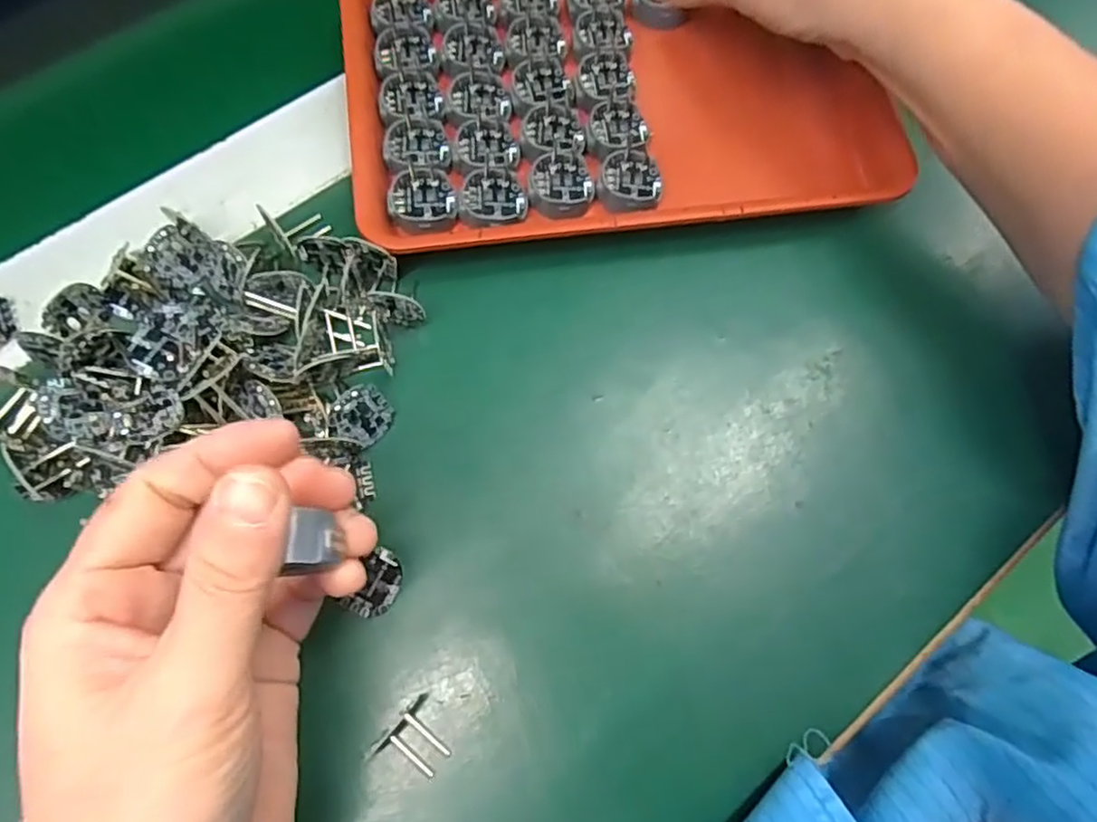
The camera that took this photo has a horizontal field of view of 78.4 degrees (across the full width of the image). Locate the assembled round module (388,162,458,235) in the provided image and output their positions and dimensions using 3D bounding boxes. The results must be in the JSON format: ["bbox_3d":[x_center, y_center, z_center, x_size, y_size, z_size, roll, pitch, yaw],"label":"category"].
[{"bbox_3d":[-0.053,-0.089,0.286,0.028,0.009,0.028,0,71,-1],"label":"assembled round module"}]

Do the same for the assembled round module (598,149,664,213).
[{"bbox_3d":[0.036,-0.101,0.294,0.027,0.012,0.025,0,71,-1],"label":"assembled round module"}]

